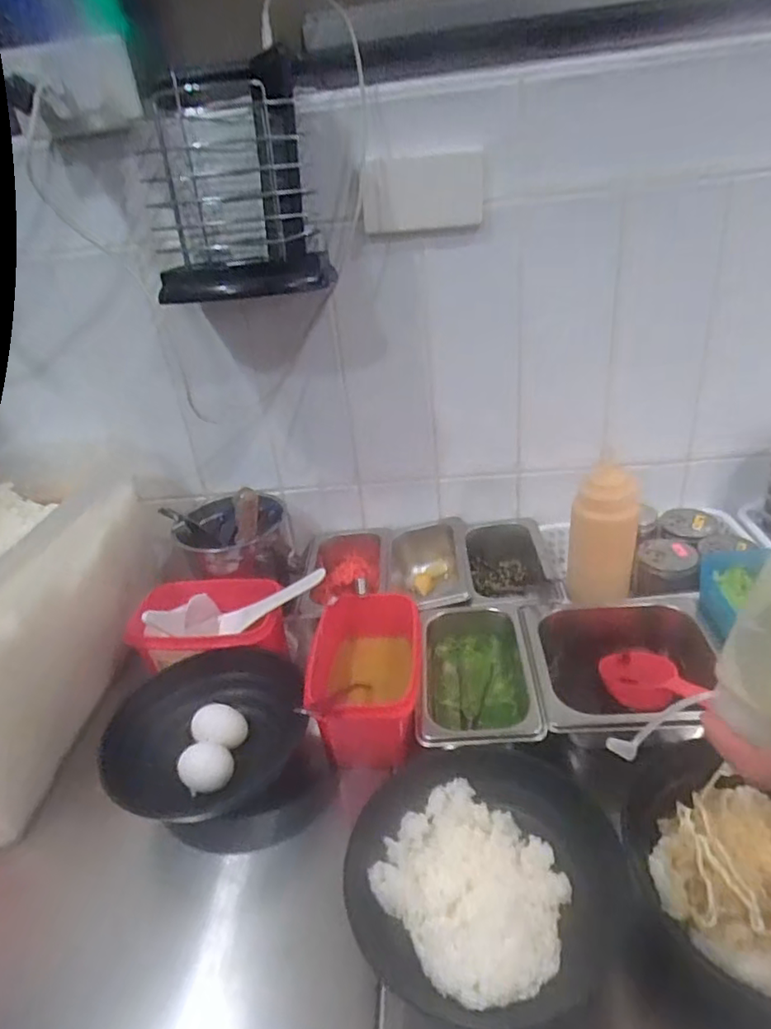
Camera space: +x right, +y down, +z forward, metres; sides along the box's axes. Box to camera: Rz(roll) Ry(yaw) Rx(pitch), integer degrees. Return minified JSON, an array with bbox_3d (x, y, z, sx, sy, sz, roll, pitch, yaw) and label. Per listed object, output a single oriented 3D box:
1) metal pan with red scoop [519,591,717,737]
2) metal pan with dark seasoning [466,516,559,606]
[{"bbox_3d":[0.231,0.160,0.580,0.168,0.087,0.162,-3,30,7],"label":"metal pan with red scoop"},{"bbox_3d":[0.148,0.066,0.737,0.095,0.065,0.197,-2,30,8],"label":"metal pan with dark seasoning"}]

